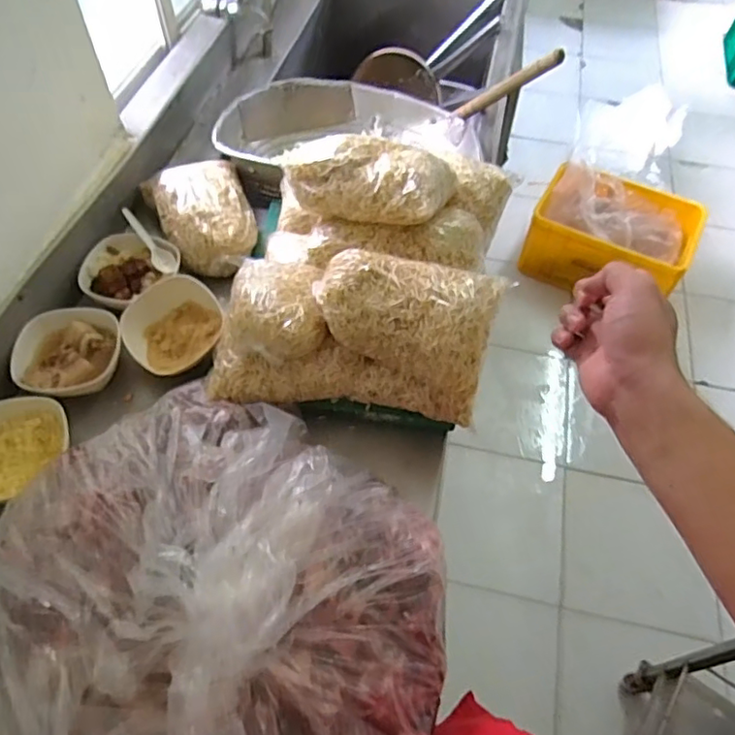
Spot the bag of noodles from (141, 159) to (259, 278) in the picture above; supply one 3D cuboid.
[{"bbox_3d":[-0.269,-0.253,0.954,0.159,0.072,0.237,-16,58,-13],"label":"bag of noodles"}]

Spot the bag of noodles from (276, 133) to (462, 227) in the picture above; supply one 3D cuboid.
[{"bbox_3d":[-0.008,-0.253,0.772,0.229,0.077,0.111,18,57,10],"label":"bag of noodles"}]

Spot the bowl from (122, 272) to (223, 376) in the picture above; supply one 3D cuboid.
[{"bbox_3d":[-0.271,-0.056,0.843,0.132,0.046,0.142,-34,63,-22],"label":"bowl"}]

